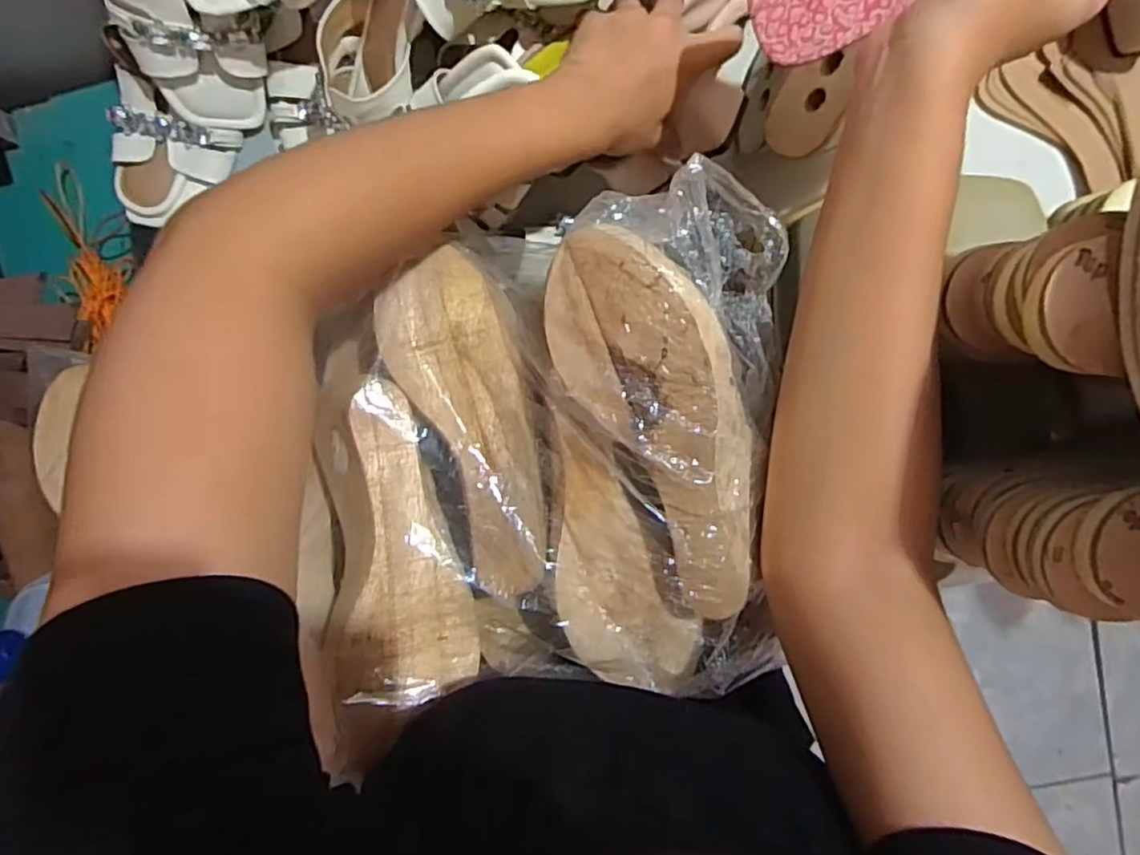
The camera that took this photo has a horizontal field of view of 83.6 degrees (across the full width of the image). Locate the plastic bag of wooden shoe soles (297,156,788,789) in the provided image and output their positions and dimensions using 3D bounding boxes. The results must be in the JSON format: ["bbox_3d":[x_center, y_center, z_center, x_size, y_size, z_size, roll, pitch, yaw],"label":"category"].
[{"bbox_3d":[-0.019,0.019,0.336,0.245,0.080,0.263,1,96,2],"label":"plastic bag of wooden shoe soles"}]

